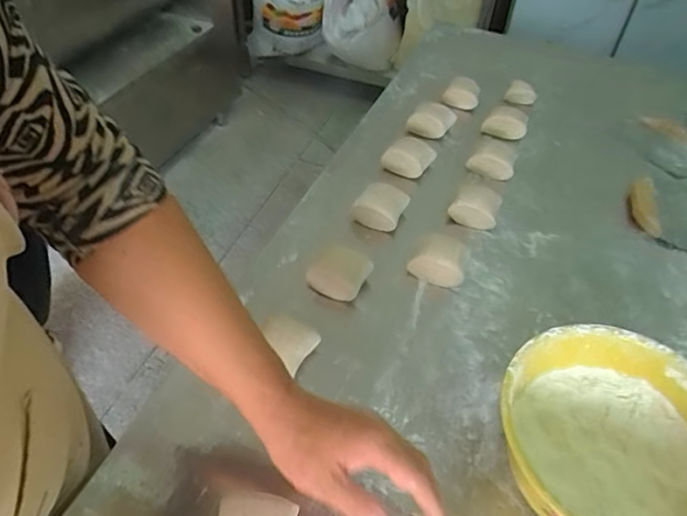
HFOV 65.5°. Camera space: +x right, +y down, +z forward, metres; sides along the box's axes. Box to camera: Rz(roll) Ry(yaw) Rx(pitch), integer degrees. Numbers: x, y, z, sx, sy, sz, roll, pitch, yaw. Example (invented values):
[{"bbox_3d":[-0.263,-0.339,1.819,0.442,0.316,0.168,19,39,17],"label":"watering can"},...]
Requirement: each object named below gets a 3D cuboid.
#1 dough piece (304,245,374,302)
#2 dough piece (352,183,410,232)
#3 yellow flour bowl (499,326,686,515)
[{"bbox_3d":[-0.006,0.021,0.652,0.067,0.044,0.052,30,52,23],"label":"dough piece"},{"bbox_3d":[0.051,-0.068,0.736,0.063,0.055,0.061,26,51,19],"label":"dough piece"},{"bbox_3d":[0.236,0.173,0.483,0.196,0.094,0.197,2,47,-2],"label":"yellow flour bowl"}]

